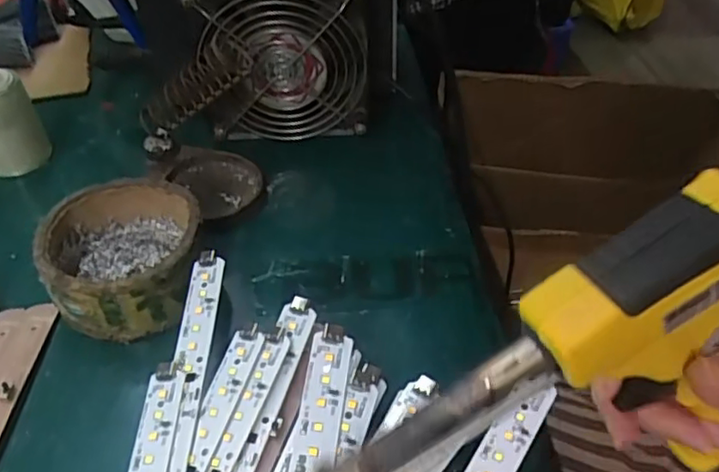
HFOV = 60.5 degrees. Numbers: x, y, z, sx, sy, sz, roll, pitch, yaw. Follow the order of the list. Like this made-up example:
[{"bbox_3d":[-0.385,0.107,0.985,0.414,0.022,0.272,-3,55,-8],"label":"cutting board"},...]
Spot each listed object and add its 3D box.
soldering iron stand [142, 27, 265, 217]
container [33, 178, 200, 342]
[{"bbox_3d":[-0.102,-0.065,0.394,0.074,0.086,0.072,-11,45,-11],"label":"soldering iron stand"},{"bbox_3d":[-0.129,0.011,0.345,0.080,0.041,0.081,-11,45,-11],"label":"container"}]

